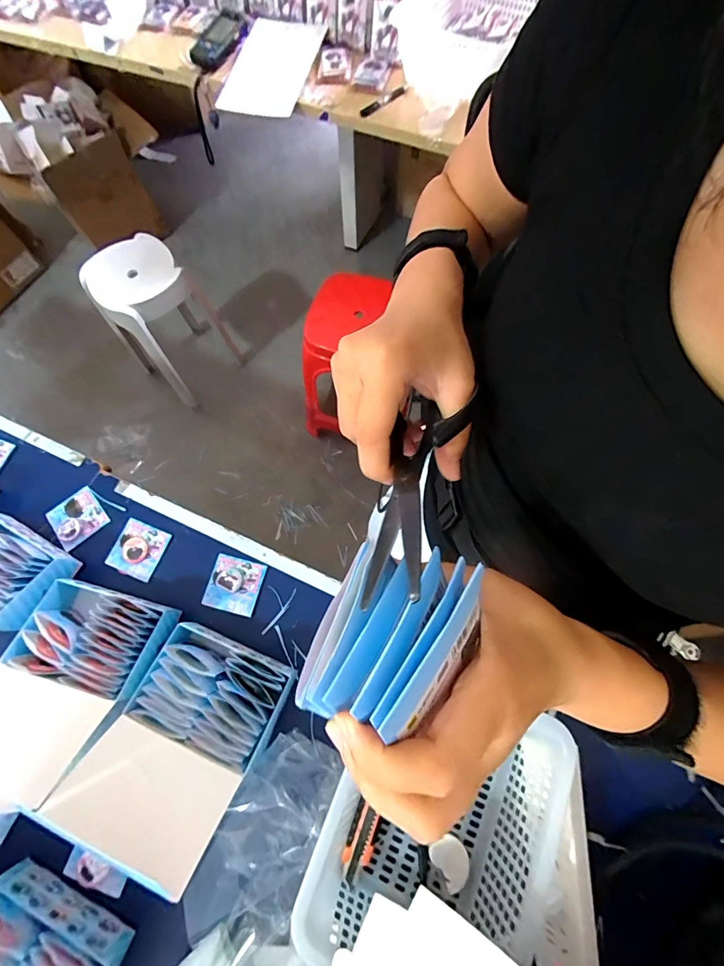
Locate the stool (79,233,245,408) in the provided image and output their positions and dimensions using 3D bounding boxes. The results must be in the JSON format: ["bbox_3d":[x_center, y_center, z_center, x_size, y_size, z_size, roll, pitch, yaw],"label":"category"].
[{"bbox_3d":[-0.645,-0.522,1.278,0.251,0.395,0.263,41,77,14],"label":"stool"}]

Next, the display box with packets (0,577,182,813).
[{"bbox_3d":[-0.328,0.210,0.429,0.158,0.137,0.187,16,72,7],"label":"display box with packets"}]

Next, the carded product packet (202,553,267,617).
[{"bbox_3d":[-0.167,0.132,0.519,0.070,0.012,0.066,13,71,6],"label":"carded product packet"}]

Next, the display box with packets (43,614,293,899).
[{"bbox_3d":[-0.177,0.253,0.413,0.149,0.128,0.167,23,73,9],"label":"display box with packets"}]

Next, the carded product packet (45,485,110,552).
[{"bbox_3d":[-0.401,0.047,0.558,0.067,0.009,0.068,-40,75,-15],"label":"carded product packet"}]

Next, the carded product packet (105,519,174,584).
[{"bbox_3d":[-0.307,0.090,0.542,0.071,0.008,0.069,21,73,9],"label":"carded product packet"}]

